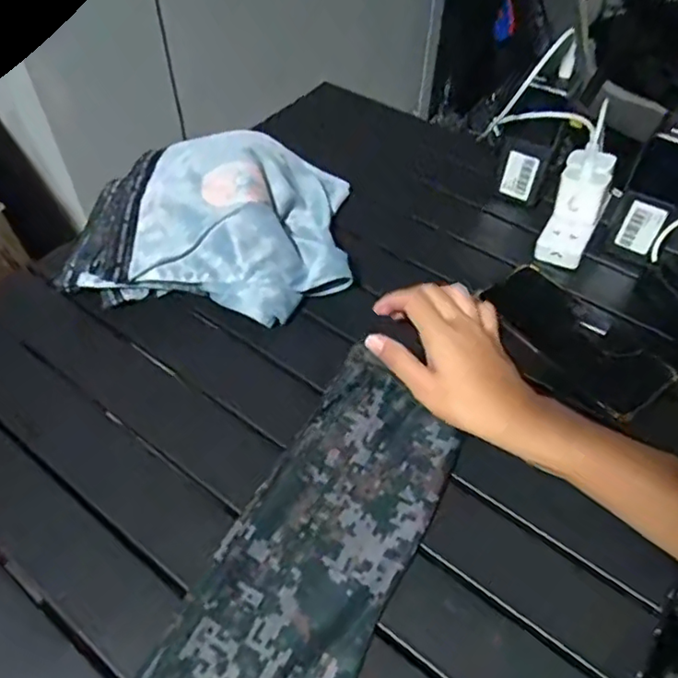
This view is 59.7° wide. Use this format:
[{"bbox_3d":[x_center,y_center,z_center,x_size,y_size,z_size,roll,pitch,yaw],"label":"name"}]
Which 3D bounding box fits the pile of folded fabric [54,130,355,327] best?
[{"bbox_3d":[-0.110,-0.119,0.565,0.239,0.072,0.212,6,51,3],"label":"pile of folded fabric"}]

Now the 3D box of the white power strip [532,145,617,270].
[{"bbox_3d":[0.228,-0.126,0.569,0.044,0.029,0.113,20,93,14],"label":"white power strip"}]

